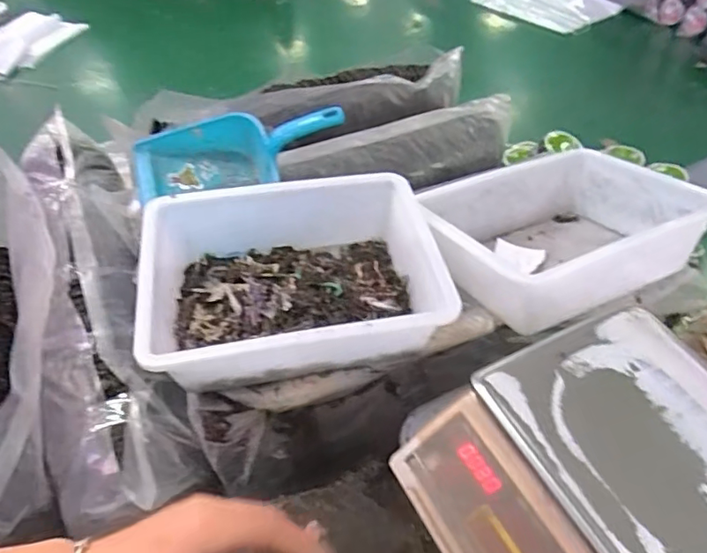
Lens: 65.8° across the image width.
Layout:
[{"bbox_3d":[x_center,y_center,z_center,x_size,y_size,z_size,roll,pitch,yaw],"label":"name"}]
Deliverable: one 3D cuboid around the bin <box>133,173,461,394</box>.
[{"bbox_3d":[-0.071,0.005,0.697,0.365,0.108,0.259,-8,49,-8],"label":"bin"}]

